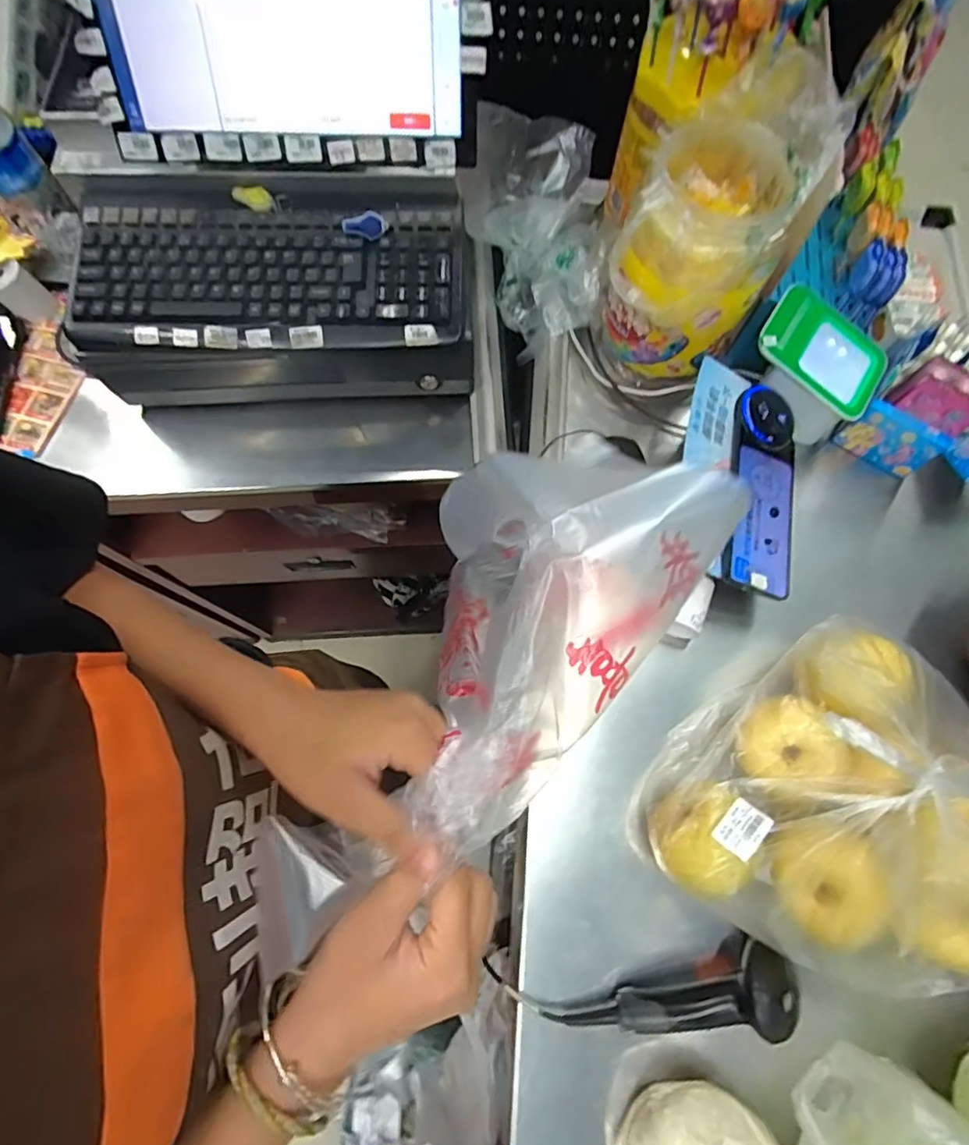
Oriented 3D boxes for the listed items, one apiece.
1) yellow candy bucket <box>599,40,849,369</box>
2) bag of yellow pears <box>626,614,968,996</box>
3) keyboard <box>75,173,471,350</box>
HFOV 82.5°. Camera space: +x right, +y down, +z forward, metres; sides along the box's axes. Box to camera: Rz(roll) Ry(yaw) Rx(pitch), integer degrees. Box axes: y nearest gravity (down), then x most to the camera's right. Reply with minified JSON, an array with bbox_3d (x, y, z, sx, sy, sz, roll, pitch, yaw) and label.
[{"bbox_3d":[0.214,-0.322,0.549,0.150,0.209,0.183,36,75,11],"label":"yellow candy bucket"},{"bbox_3d":[0.323,0.199,0.473,0.274,0.187,0.273,33,75,10],"label":"bag of yellow pears"},{"bbox_3d":[-0.224,-0.314,0.565,0.402,0.043,0.169,1,72,0],"label":"keyboard"}]

